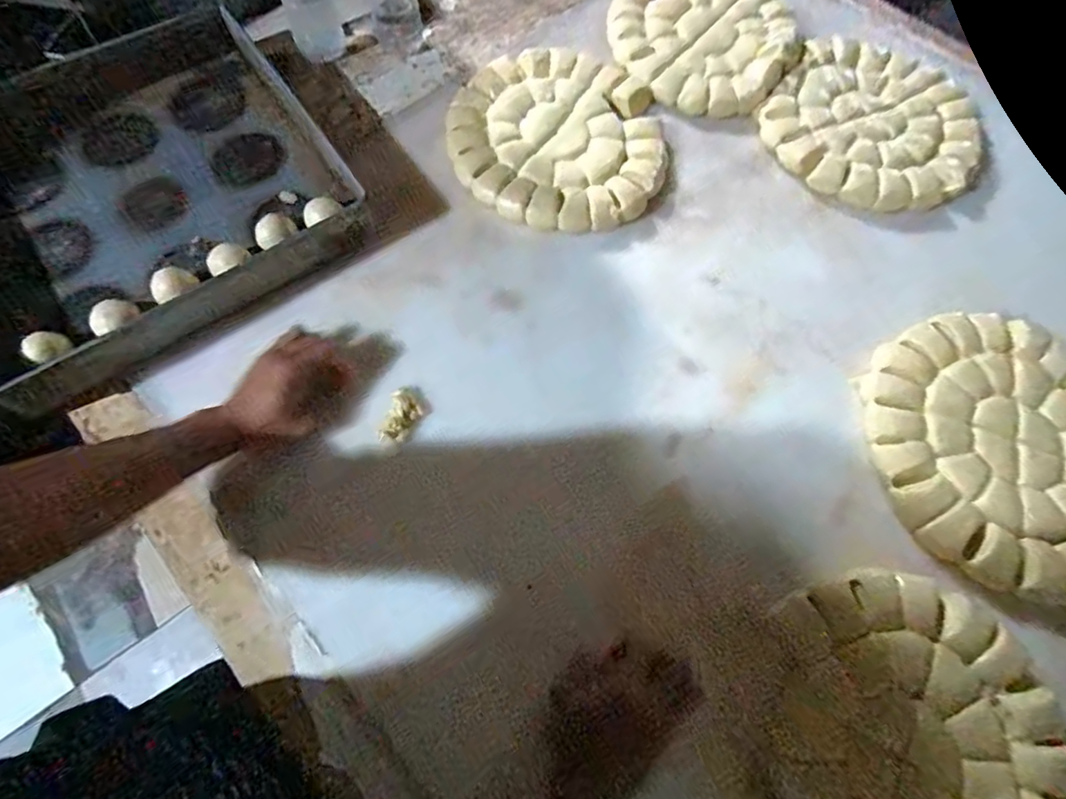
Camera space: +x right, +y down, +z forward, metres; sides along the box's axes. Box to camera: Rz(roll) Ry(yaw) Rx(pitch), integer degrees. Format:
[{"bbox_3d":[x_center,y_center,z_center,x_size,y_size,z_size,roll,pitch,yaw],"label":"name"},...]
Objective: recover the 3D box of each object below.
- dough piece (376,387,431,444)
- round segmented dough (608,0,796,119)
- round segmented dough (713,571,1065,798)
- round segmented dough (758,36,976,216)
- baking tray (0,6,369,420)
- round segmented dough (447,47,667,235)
[{"bbox_3d":[-0.134,0.017,0.550,0.039,0.015,0.060,36,73,13],"label":"dough piece"},{"bbox_3d":[0.235,-0.516,0.744,0.242,0.030,0.310,7,68,3],"label":"round segmented dough"},{"bbox_3d":[0.300,0.289,0.424,0.272,0.015,0.272,0,68,0],"label":"round segmented dough"},{"bbox_3d":[0.443,-0.361,0.694,0.251,0.020,0.271,0,68,0],"label":"round segmented dough"},{"bbox_3d":[-0.461,-0.252,0.631,0.417,0.053,0.424,-34,72,-12],"label":"baking tray"},{"bbox_3d":[0.031,-0.344,0.689,0.262,0.021,0.287,0,68,0],"label":"round segmented dough"}]

